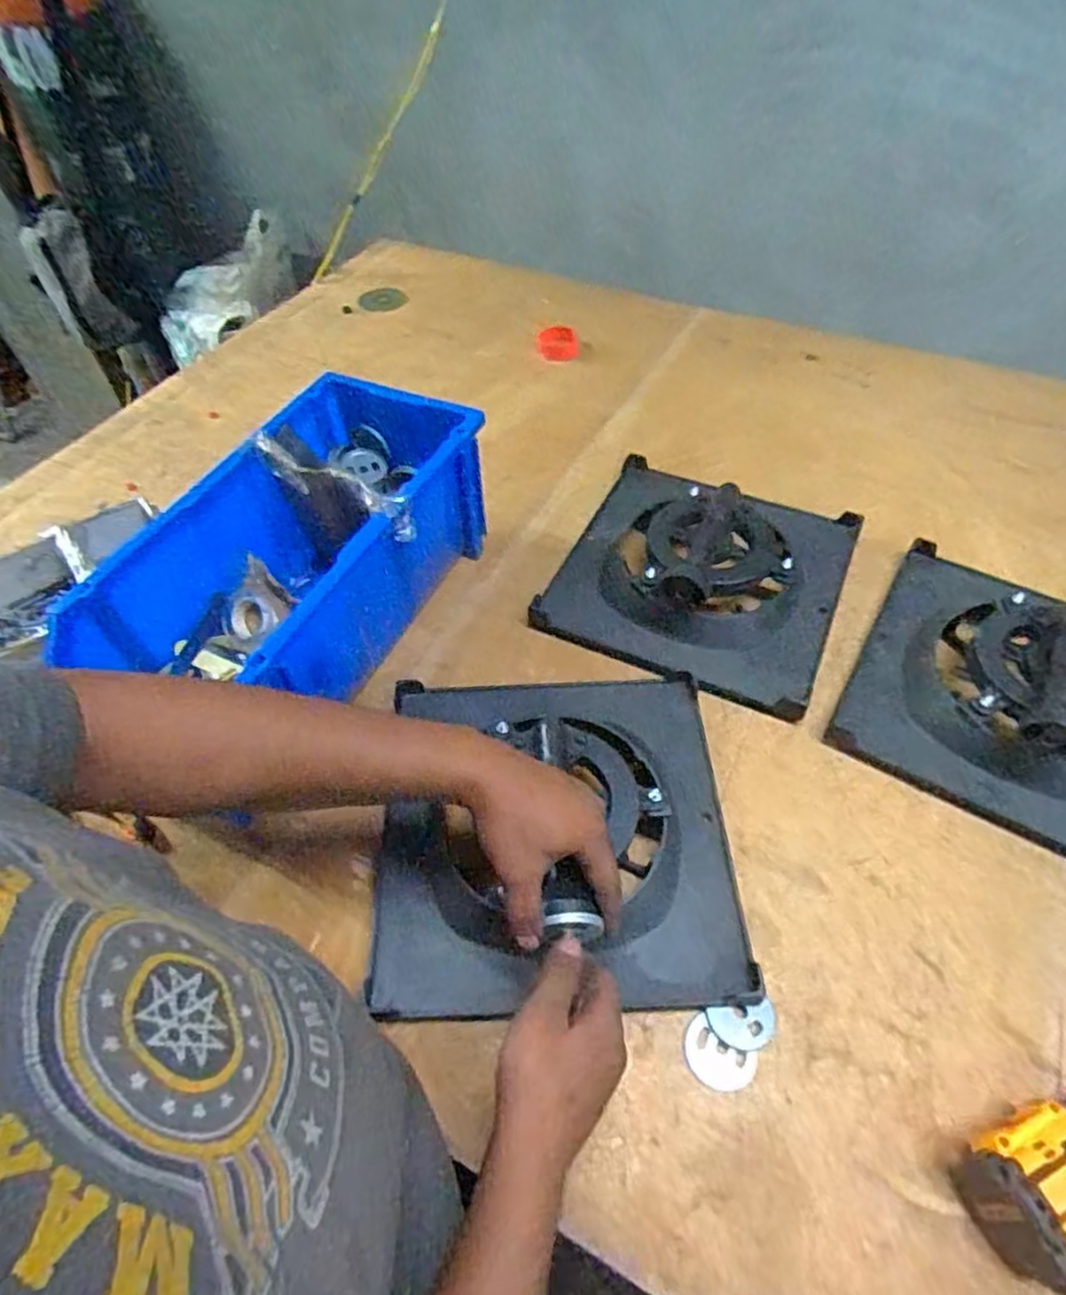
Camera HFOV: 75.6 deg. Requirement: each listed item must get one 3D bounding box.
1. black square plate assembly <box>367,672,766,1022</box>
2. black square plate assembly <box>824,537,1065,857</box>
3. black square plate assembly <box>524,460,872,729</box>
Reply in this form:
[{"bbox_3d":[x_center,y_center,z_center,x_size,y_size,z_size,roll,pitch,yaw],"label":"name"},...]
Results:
[{"bbox_3d":[0.019,0.133,0.562,0.285,0.077,0.285,-2,55,0],"label":"black square plate assembly"},{"bbox_3d":[0.467,0.031,0.634,0.286,0.068,0.278,27,60,19],"label":"black square plate assembly"},{"bbox_3d":[0.185,-0.095,0.742,0.286,0.070,0.275,21,58,16],"label":"black square plate assembly"}]

